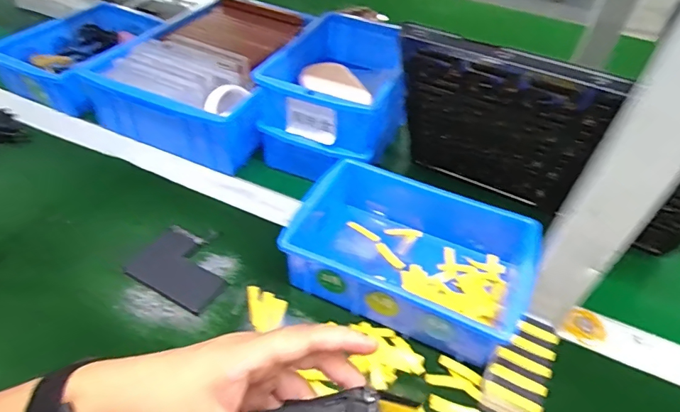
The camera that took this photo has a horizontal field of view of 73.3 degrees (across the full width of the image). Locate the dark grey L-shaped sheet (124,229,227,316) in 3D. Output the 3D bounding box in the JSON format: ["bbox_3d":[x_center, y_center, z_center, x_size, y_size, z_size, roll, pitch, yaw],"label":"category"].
[{"bbox_3d":[-0.147,0.060,0.428,0.089,0.005,0.059,24,47,18],"label":"dark grey L-shaped sheet"}]

